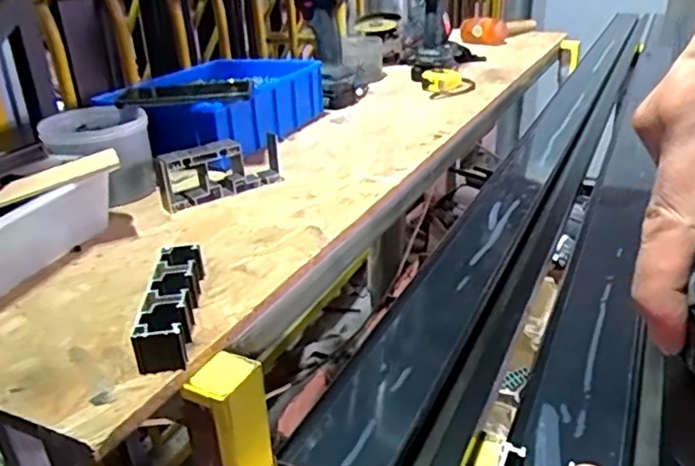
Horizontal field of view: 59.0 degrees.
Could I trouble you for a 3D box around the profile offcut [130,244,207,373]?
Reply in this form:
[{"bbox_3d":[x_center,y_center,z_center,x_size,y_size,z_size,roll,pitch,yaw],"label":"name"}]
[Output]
[{"bbox_3d":[-0.134,0.053,0.472,0.034,0.034,0.137,-4,26,-5],"label":"profile offcut"}]

